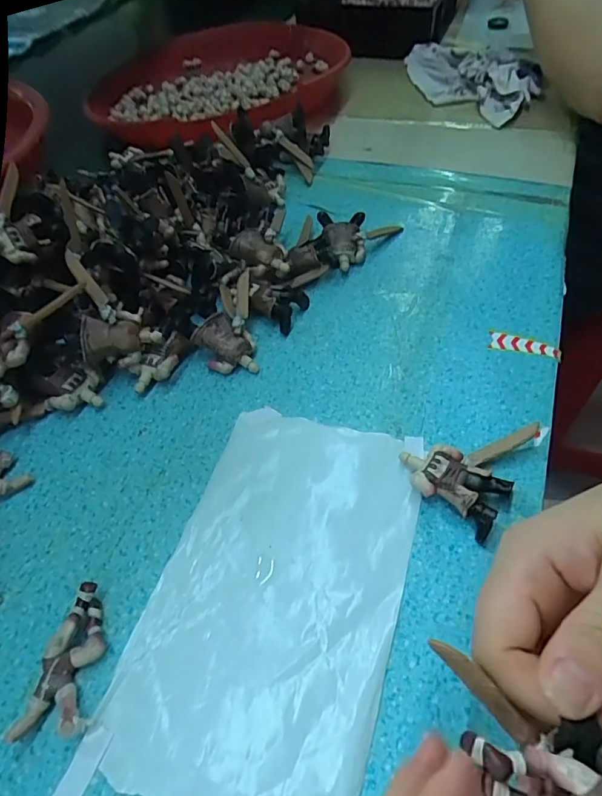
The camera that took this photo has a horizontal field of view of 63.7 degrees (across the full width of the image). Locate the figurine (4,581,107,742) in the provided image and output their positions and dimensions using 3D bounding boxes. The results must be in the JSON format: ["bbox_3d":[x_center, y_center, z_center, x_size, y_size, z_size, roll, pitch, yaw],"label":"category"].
[{"bbox_3d":[-0.108,0.120,0.225,0.030,0.017,0.062,-4,52,1],"label":"figurine"}]

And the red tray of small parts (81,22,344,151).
[{"bbox_3d":[-0.107,-0.367,0.568,0.314,0.047,0.276,13,54,14],"label":"red tray of small parts"}]

